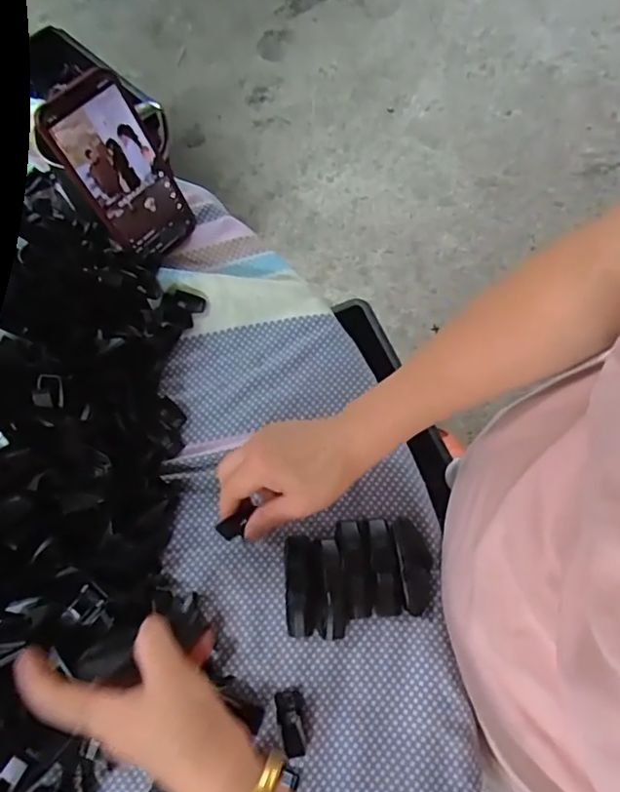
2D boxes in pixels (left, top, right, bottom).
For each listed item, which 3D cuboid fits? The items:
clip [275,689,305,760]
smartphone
[{"bbox_3d":[-0.013,0.234,0.408,0.019,0.008,0.042,-9,70,-2],"label":"clip"},{"bbox_3d":[-0.164,-0.194,0.506,0.076,0.161,0.009,-44,50,-14],"label":"smartphone"}]

